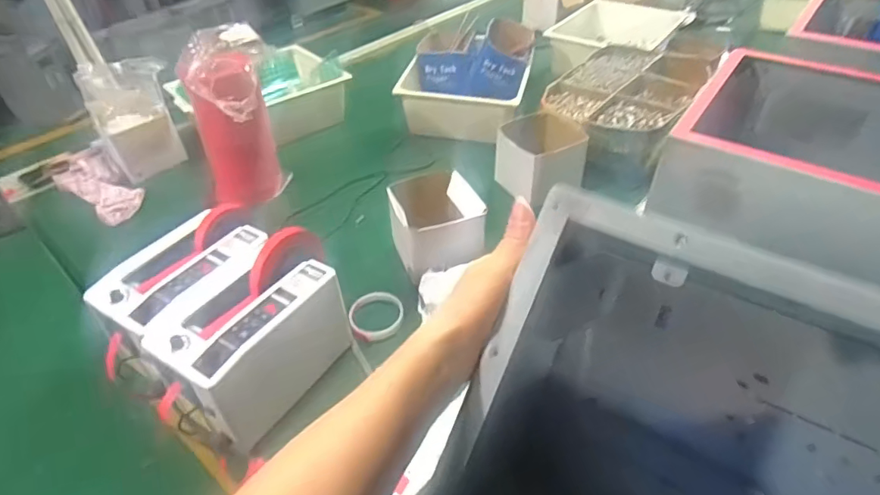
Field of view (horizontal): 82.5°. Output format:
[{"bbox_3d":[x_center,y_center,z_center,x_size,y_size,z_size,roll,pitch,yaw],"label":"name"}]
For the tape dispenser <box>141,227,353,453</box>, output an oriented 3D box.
[{"bbox_3d":[-0.240,0.111,0.662,0.130,0.161,0.245,23,49,26],"label":"tape dispenser"}]

